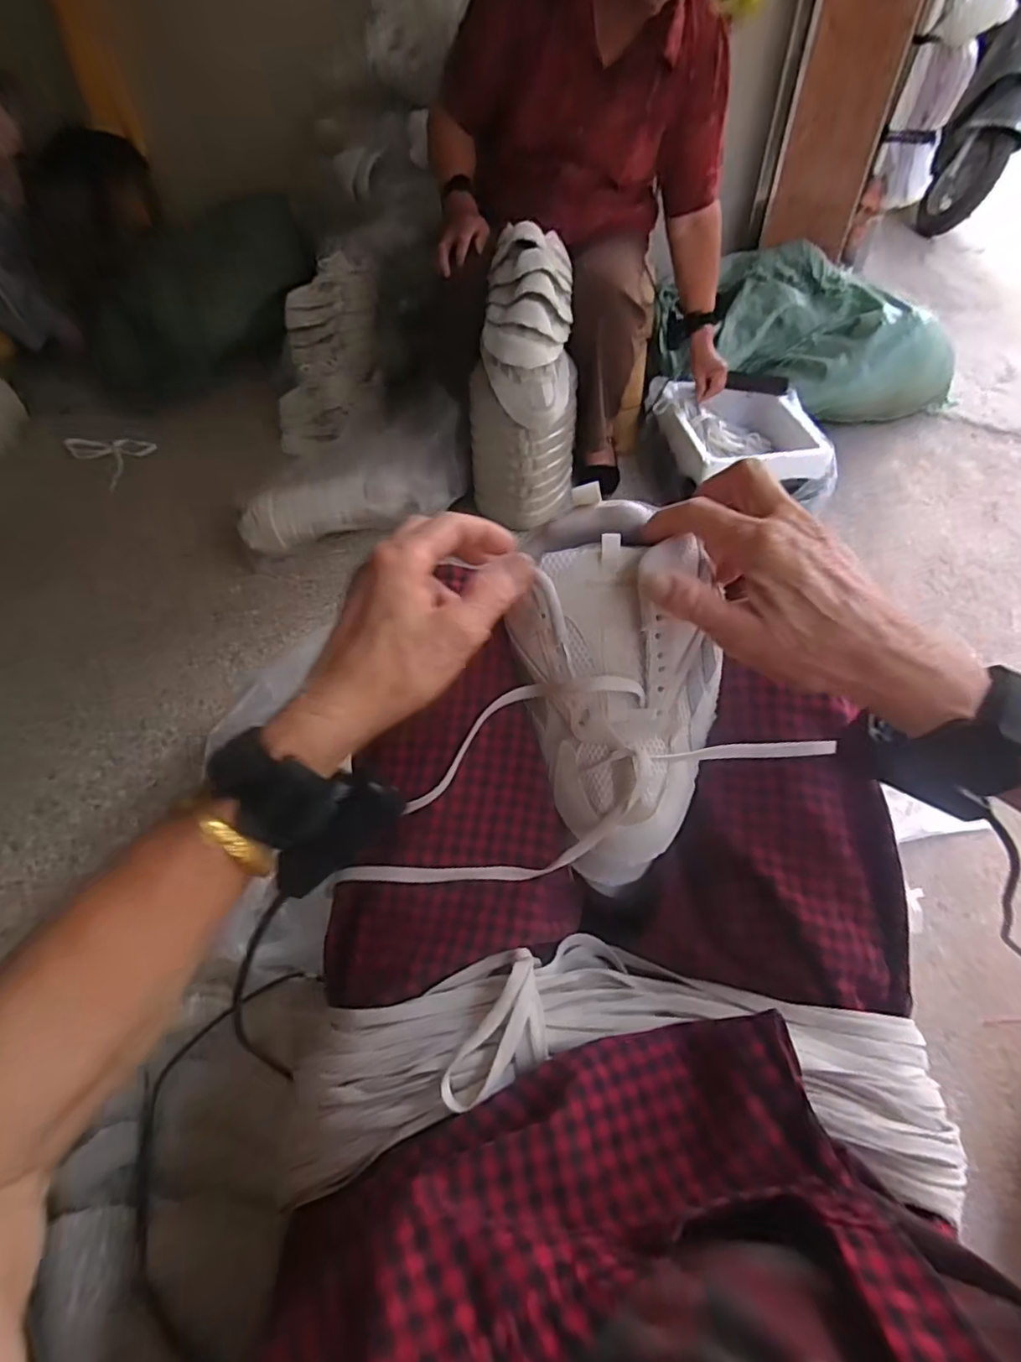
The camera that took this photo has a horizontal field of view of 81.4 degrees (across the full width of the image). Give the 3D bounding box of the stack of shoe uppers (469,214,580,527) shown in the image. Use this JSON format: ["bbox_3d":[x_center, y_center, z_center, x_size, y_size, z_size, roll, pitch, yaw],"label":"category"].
[{"bbox_3d":[0.022,-0.530,1.103,0.206,0.458,0.213,-1,51,1],"label":"stack of shoe uppers"}]

